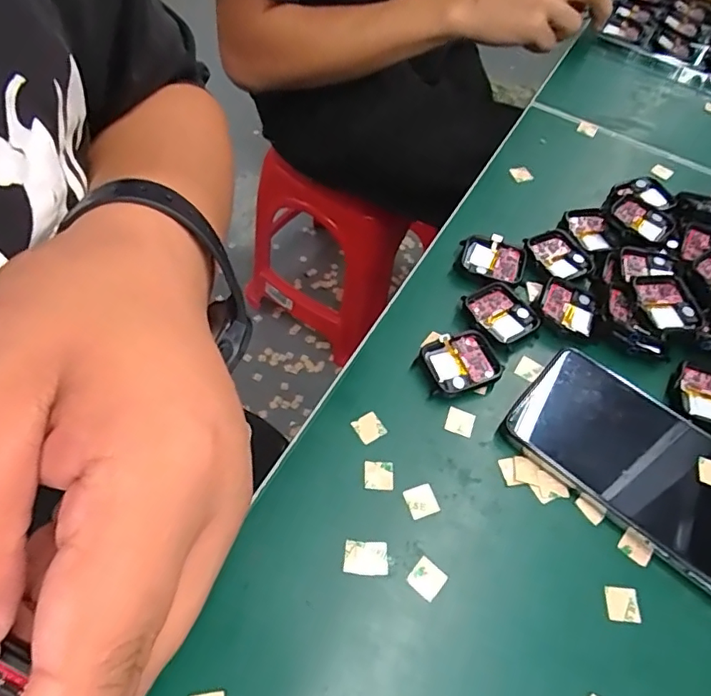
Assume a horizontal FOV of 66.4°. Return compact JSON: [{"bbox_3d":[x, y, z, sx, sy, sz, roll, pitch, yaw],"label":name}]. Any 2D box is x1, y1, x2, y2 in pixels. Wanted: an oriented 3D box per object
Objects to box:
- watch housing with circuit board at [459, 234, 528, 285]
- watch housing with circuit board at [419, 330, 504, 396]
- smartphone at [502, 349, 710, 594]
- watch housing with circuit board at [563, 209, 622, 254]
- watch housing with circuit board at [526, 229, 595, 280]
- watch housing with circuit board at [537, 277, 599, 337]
[{"bbox_3d":[0.095,-0.062,0.373,0.044,0.008,0.035,22,58,10],"label":"watch housing with circuit board"},{"bbox_3d":[0.064,0.010,0.328,0.045,0.010,0.037,-13,59,-13],"label":"watch housing with circuit board"},{"bbox_3d":[0.166,0.070,0.294,0.163,0.016,0.076,37,62,19],"label":"smartphone"},{"bbox_3d":[0.172,-0.086,0.395,0.030,0.006,0.043,-16,60,-14],"label":"watch housing with circuit board"},{"bbox_3d":[0.144,-0.065,0.381,0.038,0.008,0.040,-24,62,-18],"label":"watch housing with circuit board"},{"bbox_3d":[0.140,-0.028,0.355,0.036,0.006,0.037,22,58,10],"label":"watch housing with circuit board"}]

